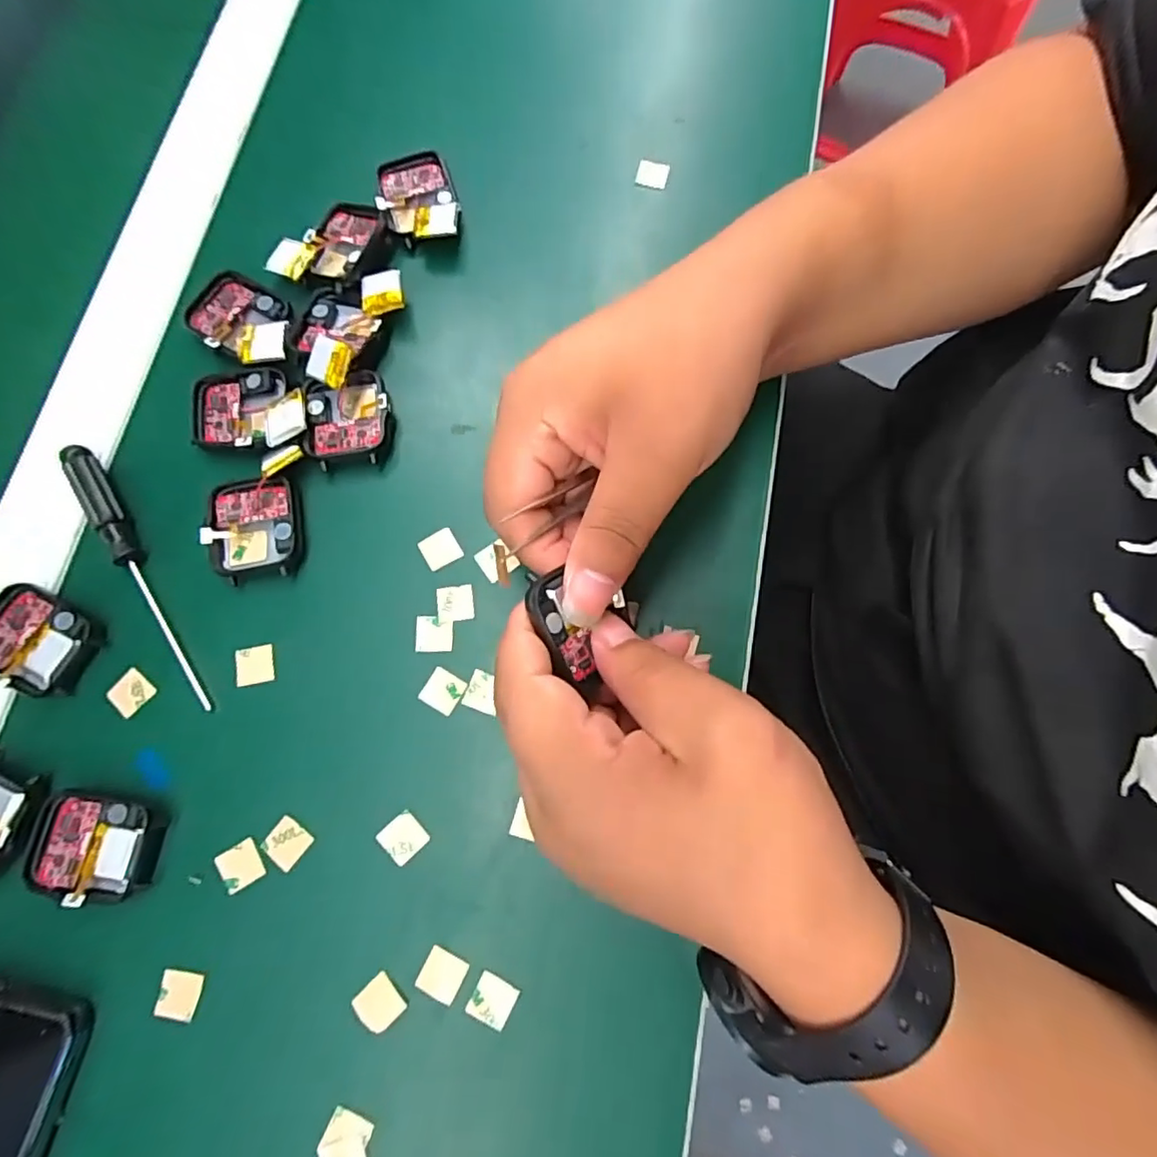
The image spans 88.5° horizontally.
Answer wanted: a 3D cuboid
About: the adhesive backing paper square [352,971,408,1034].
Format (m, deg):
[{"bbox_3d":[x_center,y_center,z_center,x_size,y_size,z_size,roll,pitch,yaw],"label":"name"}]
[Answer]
[{"bbox_3d":[-0.074,0.157,0.218,0.015,0.004,0.015,-42,81,-9],"label":"adhesive backing paper square"}]

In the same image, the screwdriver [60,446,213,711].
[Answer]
[{"bbox_3d":[-0.188,-0.002,0.253,0.010,0.011,0.130,-31,79,-7],"label":"screwdriver"}]

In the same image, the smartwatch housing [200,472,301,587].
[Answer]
[{"bbox_3d":[-0.140,-0.022,0.257,0.038,0.009,0.045,-11,77,-3],"label":"smartwatch housing"}]

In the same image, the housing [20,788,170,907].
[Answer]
[{"bbox_3d":[-0.185,0.102,0.227,0.047,0.008,0.036,8,77,1],"label":"housing"}]

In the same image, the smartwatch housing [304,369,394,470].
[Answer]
[{"bbox_3d":[-0.104,-0.072,0.270,0.038,0.011,0.044,-7,77,-2],"label":"smartwatch housing"}]

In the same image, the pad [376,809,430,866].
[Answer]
[{"bbox_3d":[-0.069,0.102,0.232,0.016,0.004,0.016,44,80,9],"label":"pad"}]

